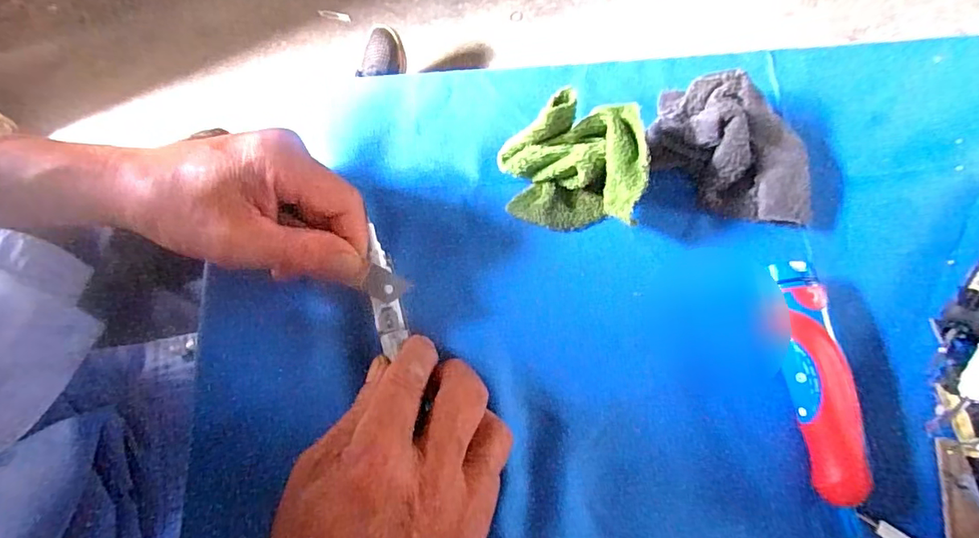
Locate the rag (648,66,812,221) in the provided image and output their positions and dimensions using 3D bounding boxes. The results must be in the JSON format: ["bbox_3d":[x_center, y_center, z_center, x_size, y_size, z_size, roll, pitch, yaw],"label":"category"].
[{"bbox_3d":[0.156,-0.077,0.325,0.079,0.037,0.119,-41,76,-14],"label":"rag"}]

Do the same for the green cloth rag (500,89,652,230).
[{"bbox_3d":[0.049,-0.067,0.314,0.085,0.052,0.071,5,70,1],"label":"green cloth rag"}]

